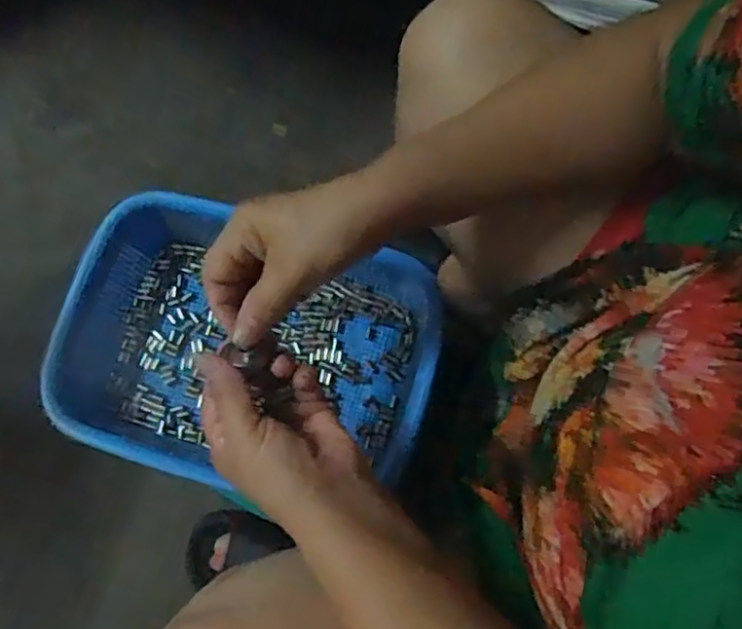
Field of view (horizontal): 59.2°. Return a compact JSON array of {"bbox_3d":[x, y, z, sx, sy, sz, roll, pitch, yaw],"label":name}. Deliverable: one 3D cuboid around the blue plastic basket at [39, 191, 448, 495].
[{"bbox_3d":[-0.107,0.031,0.539,0.312,0.076,0.211,15,77,5],"label":"blue plastic basket"}]

